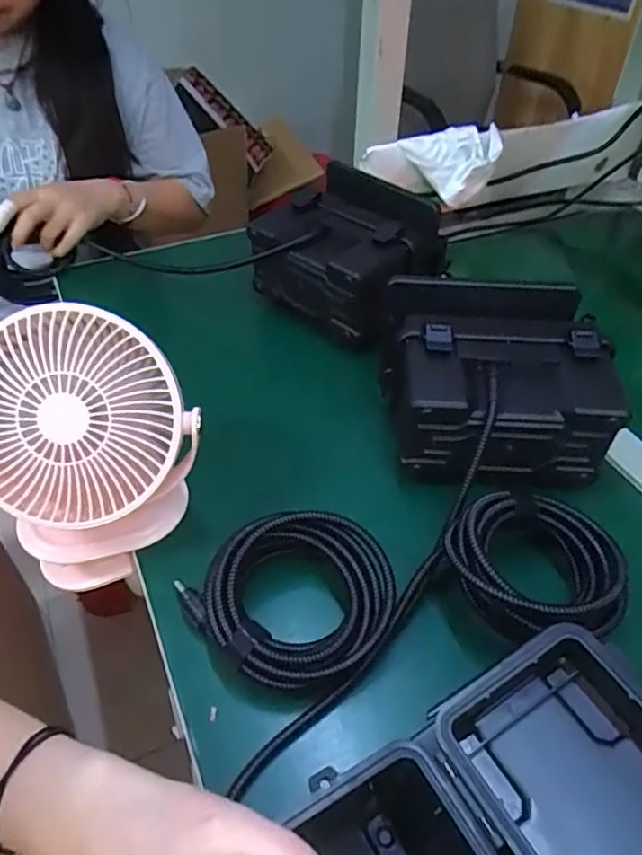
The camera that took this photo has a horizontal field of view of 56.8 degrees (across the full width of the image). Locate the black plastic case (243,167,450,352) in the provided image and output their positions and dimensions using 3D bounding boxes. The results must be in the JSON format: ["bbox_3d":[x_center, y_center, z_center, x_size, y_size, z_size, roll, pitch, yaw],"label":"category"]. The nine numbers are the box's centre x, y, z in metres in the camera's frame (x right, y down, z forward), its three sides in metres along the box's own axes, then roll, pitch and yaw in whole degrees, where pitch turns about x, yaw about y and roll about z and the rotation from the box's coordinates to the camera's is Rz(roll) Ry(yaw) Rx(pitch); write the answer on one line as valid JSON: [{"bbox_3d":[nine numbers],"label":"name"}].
[{"bbox_3d":[0.027,-0.188,0.658,0.163,0.112,0.152,32,52,27],"label":"black plastic case"}]

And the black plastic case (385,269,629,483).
[{"bbox_3d":[0.141,-0.041,0.500,0.174,0.102,0.149,-1,45,-2],"label":"black plastic case"}]

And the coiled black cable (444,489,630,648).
[{"bbox_3d":[0.142,0.095,0.409,0.117,0.047,0.115,1,44,-1],"label":"coiled black cable"}]

